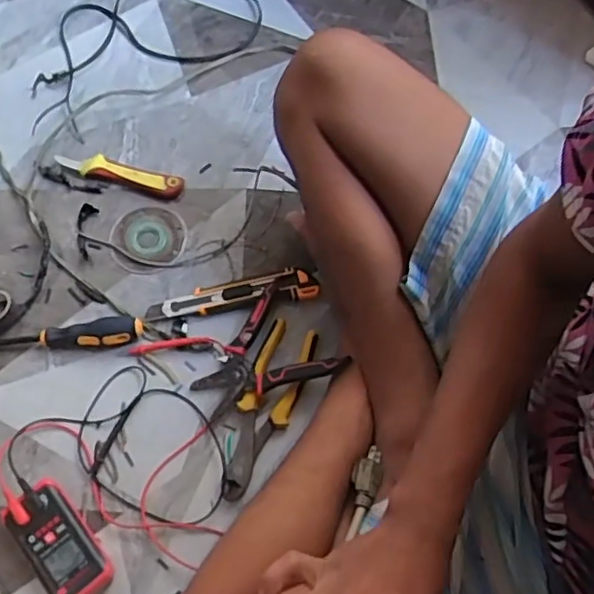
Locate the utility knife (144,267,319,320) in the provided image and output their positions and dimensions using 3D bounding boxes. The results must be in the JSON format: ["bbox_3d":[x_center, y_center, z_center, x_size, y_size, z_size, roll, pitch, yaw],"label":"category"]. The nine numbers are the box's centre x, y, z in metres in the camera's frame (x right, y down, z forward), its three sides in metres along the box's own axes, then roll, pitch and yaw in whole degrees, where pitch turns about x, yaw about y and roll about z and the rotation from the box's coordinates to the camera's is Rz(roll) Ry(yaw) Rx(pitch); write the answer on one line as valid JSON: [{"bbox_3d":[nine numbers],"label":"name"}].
[{"bbox_3d":[-0.075,-0.005,0.726,0.194,0.015,0.040,-7,67,-4],"label":"utility knife"}]

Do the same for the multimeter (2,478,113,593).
[{"bbox_3d":[-0.234,0.244,0.614,0.059,0.032,0.121,-36,72,-15],"label":"multimeter"}]

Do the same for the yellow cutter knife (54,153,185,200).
[{"bbox_3d":[-0.224,-0.157,0.785,0.163,0.023,0.027,14,68,5],"label":"yellow cutter knife"}]

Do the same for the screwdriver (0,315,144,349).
[{"bbox_3d":[-0.316,0.051,0.692,0.283,0.029,0.038,-8,67,-4],"label":"screwdriver"}]

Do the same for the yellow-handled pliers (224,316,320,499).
[{"bbox_3d":[-0.035,0.118,0.673,0.058,0.020,0.196,21,68,8],"label":"yellow-handled pliers"}]

